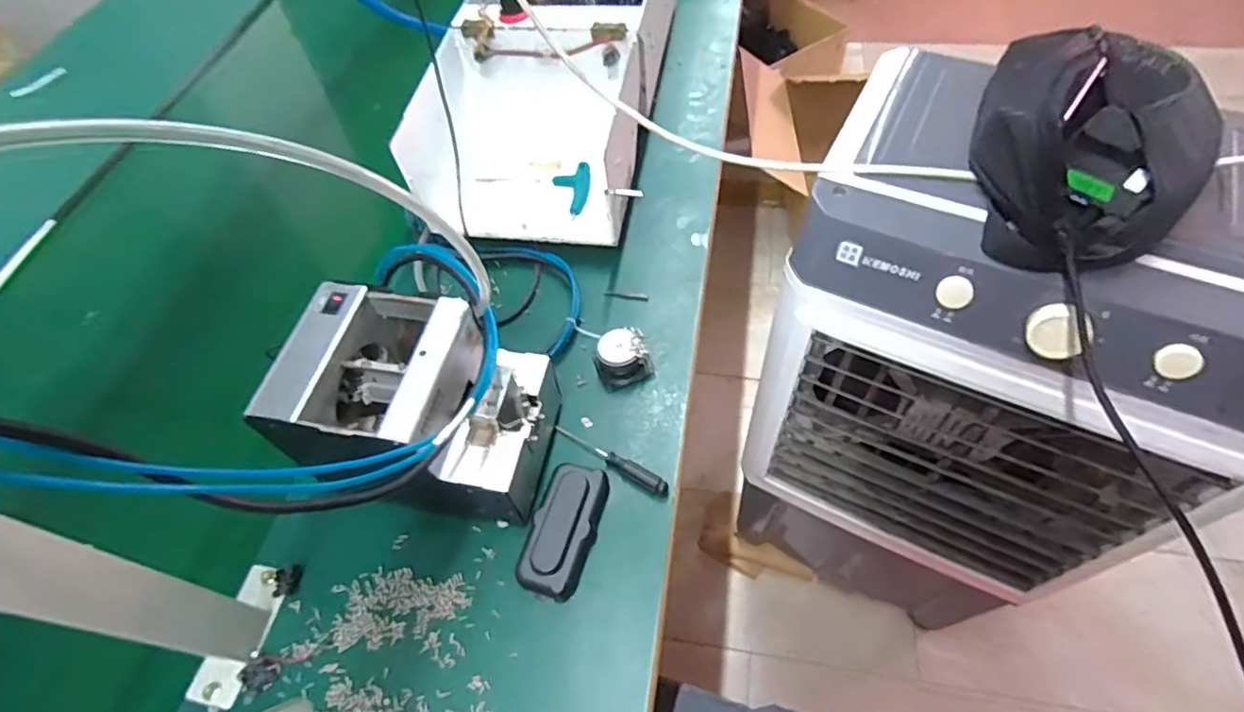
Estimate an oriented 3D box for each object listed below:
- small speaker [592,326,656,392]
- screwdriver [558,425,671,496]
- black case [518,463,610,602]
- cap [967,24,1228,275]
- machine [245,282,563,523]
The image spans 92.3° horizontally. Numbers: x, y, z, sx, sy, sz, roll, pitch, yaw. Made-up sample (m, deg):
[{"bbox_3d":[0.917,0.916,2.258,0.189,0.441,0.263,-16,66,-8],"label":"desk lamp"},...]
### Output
[{"bbox_3d":[0.000,0.000,0.585,0.052,0.035,0.044,-19,58,-8],"label":"small speaker"},{"bbox_3d":[-0.011,0.091,0.530,0.118,0.008,0.016,26,63,20],"label":"screwdriver"},{"bbox_3d":[-0.049,0.144,0.502,0.050,0.025,0.107,15,60,14],"label":"black case"},{"bbox_3d":[0.363,-0.182,0.461,0.161,0.097,0.241,28,63,21],"label":"cap"},{"bbox_3d":[-0.160,0.044,0.500,0.180,0.151,0.137,10,58,11],"label":"machine"}]

